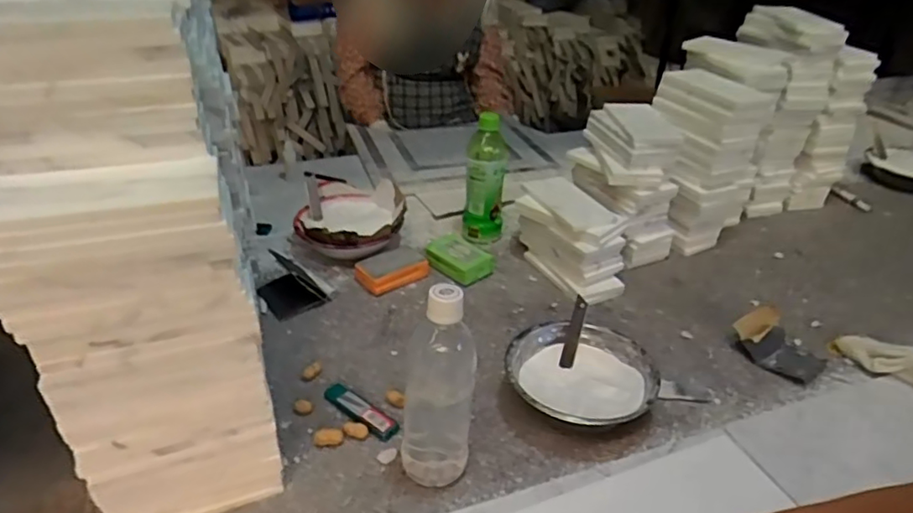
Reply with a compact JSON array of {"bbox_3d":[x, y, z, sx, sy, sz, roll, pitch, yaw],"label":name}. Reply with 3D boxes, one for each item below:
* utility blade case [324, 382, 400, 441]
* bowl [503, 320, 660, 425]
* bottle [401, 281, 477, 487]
[{"bbox_3d":[-0.107,0.167,0.655,0.100,0.011,0.026,27,42,35],"label":"utility blade case"},{"bbox_3d":[0.138,0.139,0.673,0.160,0.046,0.154,0,33,0],"label":"bowl"},{"bbox_3d":[-0.015,0.119,0.552,0.068,0.197,0.057,1,29,-2],"label":"bottle"}]

